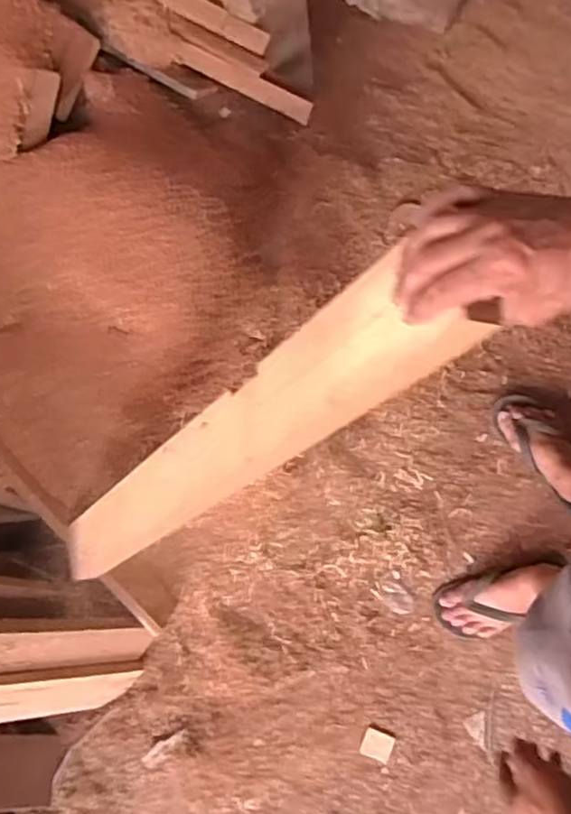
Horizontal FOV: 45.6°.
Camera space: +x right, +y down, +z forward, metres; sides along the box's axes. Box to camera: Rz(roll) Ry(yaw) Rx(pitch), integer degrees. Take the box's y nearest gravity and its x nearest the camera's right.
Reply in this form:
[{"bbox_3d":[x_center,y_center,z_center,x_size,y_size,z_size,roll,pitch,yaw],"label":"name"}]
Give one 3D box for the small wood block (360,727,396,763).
[{"bbox_3d":[0.173,0.636,1.276,0.058,0.007,0.050,22,80,9],"label":"small wood block"}]

